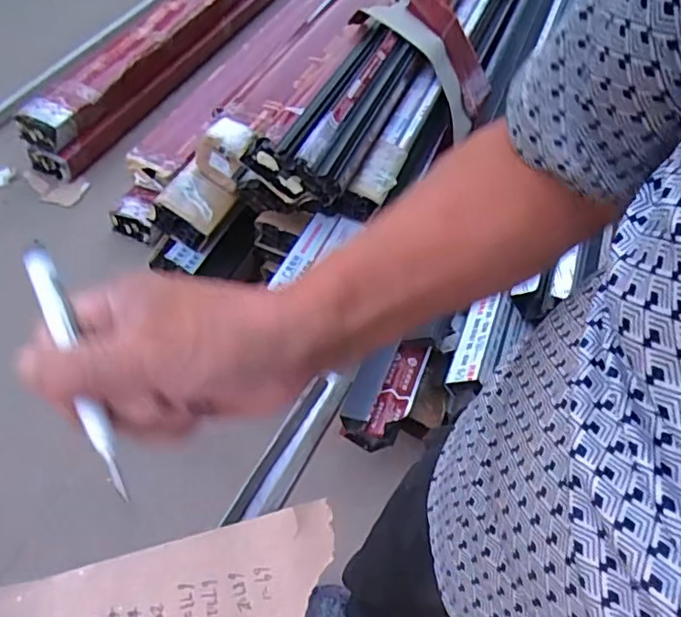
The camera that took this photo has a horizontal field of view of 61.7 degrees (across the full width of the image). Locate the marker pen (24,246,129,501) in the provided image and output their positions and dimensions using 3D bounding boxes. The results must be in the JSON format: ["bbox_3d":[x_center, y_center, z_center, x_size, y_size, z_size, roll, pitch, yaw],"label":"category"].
[{"bbox_3d":[-0.119,0.026,0.256,0.012,0.009,0.120,-19,76,-25],"label":"marker pen"}]

